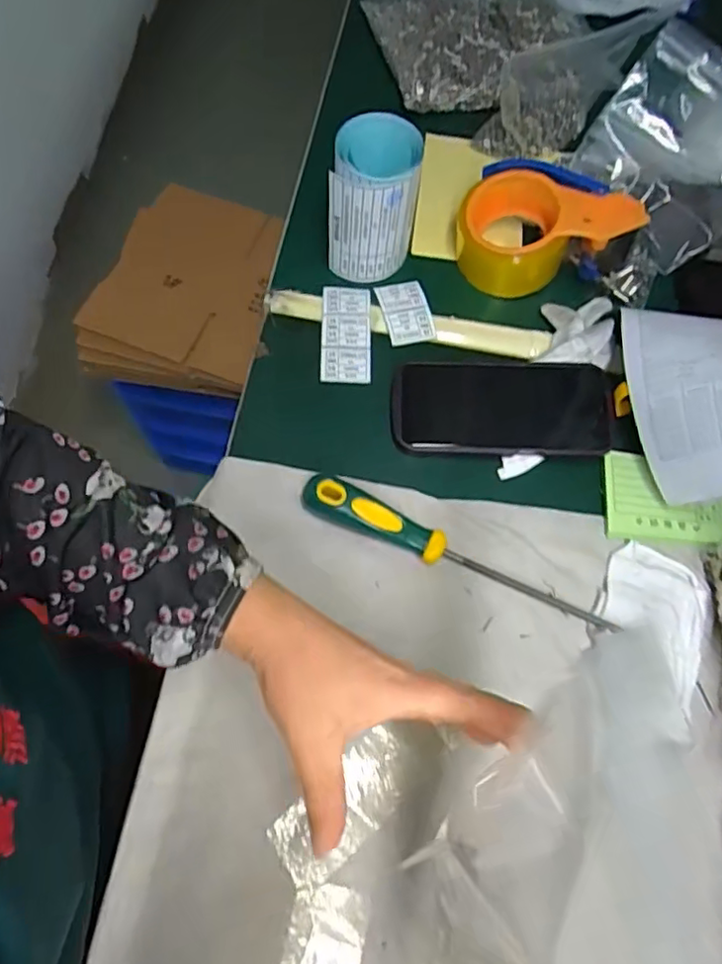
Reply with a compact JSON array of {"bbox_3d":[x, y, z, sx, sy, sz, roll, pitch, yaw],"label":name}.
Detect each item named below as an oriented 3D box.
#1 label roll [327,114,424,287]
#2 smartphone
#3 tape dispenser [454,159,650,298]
[{"bbox_3d":[0.009,-0.231,0.499,0.070,0.099,0.081,9,70,0],"label":"label roll"},{"bbox_3d":[0.112,-0.060,0.480,0.170,0.018,0.080,2,67,-5],"label":"smartphone"},{"bbox_3d":[0.153,-0.221,0.522,0.134,0.079,0.093,-6,70,-6],"label":"tape dispenser"}]

